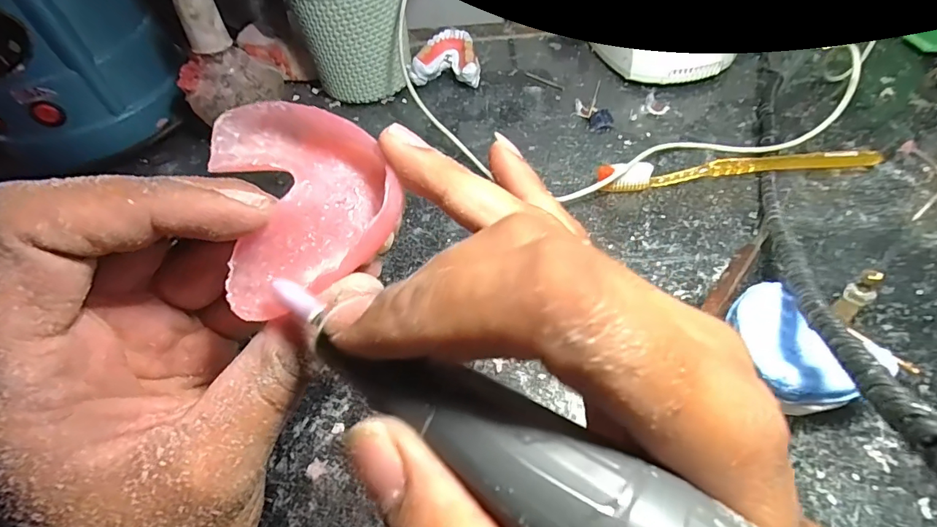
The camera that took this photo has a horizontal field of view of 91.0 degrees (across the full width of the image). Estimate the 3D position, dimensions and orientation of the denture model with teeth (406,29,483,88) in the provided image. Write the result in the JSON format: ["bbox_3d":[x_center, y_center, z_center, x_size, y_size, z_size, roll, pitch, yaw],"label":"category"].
[{"bbox_3d":[-0.021,-0.191,0.437,0.062,0.034,0.055,0,52,6],"label":"denture model with teeth"}]

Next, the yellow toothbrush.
[{"bbox_3d":[0.189,-0.066,0.326,0.192,0.020,0.014,-5,52,2],"label":"yellow toothbrush"}]

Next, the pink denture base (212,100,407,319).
[{"bbox_3d":[-0.047,-0.021,0.135,0.049,0.025,0.059,-17,53,-8],"label":"pink denture base"}]

